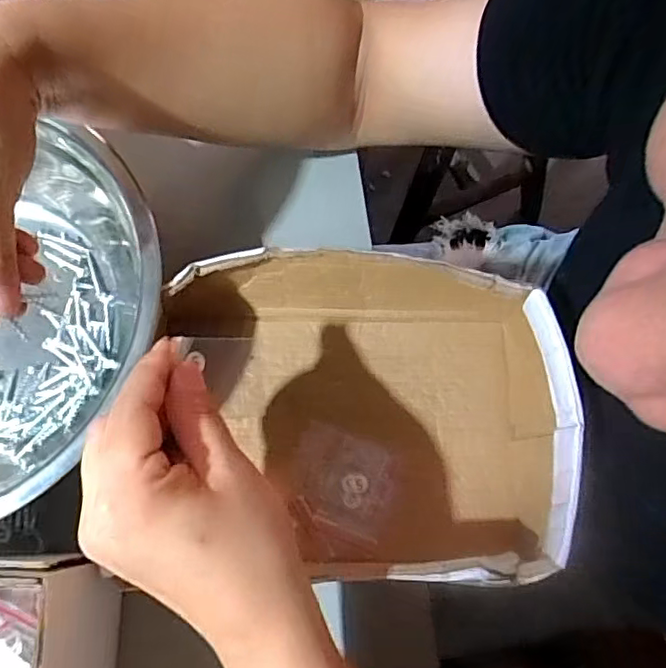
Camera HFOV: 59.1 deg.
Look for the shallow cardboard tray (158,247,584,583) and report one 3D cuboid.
[{"bbox_3d":[0.026,0.044,0.331,0.200,0.066,0.168,0,74,-1],"label":"shallow cardboard tray"}]

